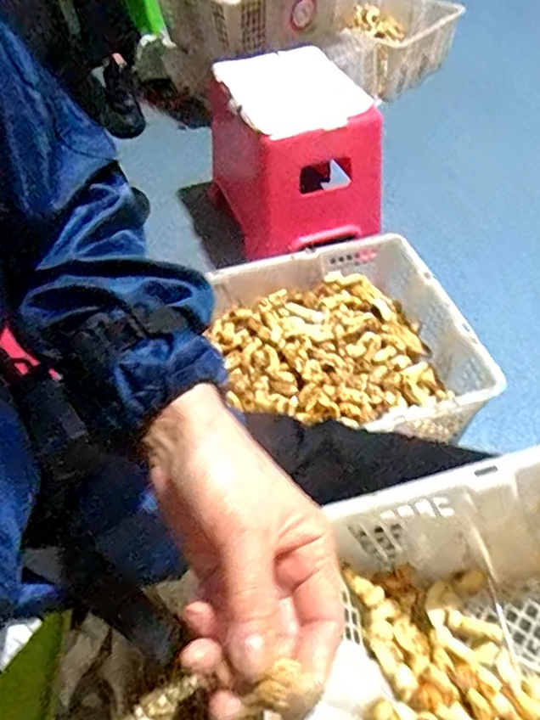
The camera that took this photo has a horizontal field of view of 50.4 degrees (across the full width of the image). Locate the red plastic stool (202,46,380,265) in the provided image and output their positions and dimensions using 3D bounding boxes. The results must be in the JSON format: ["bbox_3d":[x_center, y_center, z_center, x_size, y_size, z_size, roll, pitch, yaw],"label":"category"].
[{"bbox_3d":[0.047,-0.390,1.119,0.244,0.270,0.361,-18,51,-11],"label":"red plastic stool"}]

